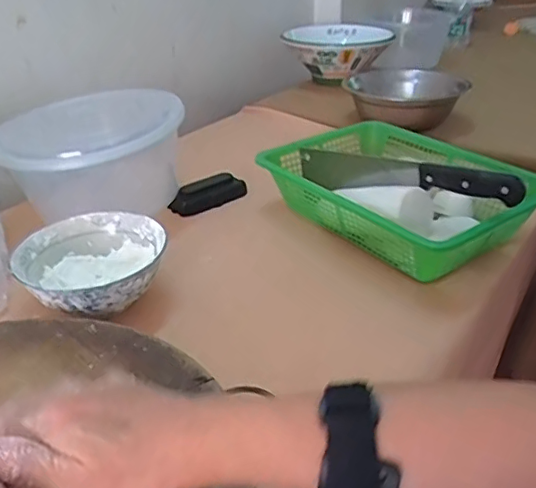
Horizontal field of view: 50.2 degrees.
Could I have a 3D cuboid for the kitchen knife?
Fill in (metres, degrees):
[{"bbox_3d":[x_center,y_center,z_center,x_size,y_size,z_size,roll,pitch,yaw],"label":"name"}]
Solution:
[{"bbox_3d":[0.143,-0.077,0.647,0.020,0.050,0.293,-23,23,-33],"label":"kitchen knife"}]

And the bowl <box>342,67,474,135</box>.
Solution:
[{"bbox_3d":[0.232,-0.245,0.978,0.198,0.064,0.213,11,32,21],"label":"bowl"}]

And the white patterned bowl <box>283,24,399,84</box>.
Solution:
[{"bbox_3d":[0.148,-0.409,1.233,0.219,0.086,0.239,-1,30,1],"label":"white patterned bowl"}]

